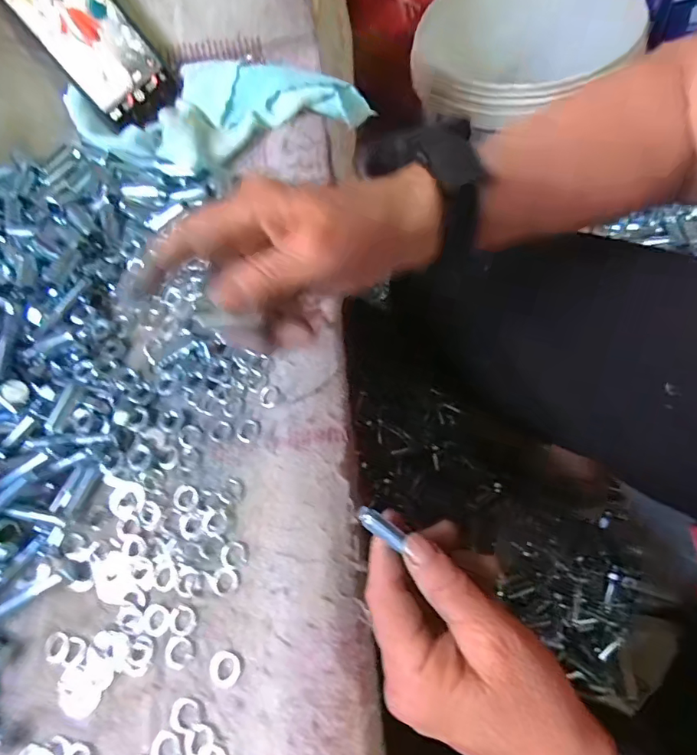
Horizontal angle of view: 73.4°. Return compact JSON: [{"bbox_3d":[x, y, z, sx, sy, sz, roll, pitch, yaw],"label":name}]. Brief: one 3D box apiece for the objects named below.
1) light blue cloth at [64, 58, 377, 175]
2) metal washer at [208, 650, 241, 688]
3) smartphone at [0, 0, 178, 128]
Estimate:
[{"bbox_3d":[-0.111,-0.232,0.402,0.244,0.025,0.112,-15,66,-3],"label":"light blue cloth"},{"bbox_3d":[-0.062,0.147,0.236,0.016,0.004,0.015,-4,63,8],"label":"metal washer"},{"bbox_3d":[-0.220,-0.290,0.391,0.072,0.005,0.153,-42,113,-4],"label":"smartphone"}]

